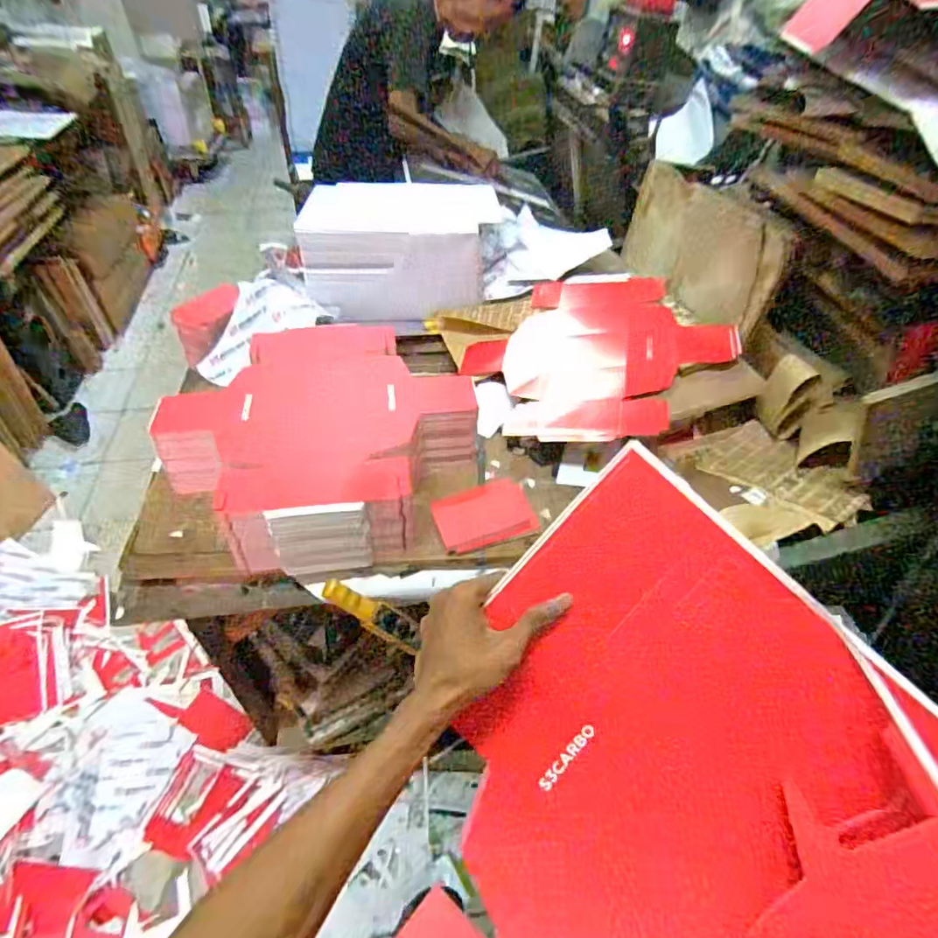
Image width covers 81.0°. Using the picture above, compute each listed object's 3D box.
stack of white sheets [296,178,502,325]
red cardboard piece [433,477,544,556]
[{"bbox_3d":[-0.151,-0.502,1.244,0.418,0.193,0.300,3,45,0],"label":"stack of white sheets"},{"bbox_3d":[0.025,0.073,0.845,0.145,0.013,0.092,-19,86,-4],"label":"red cardboard piece"}]

